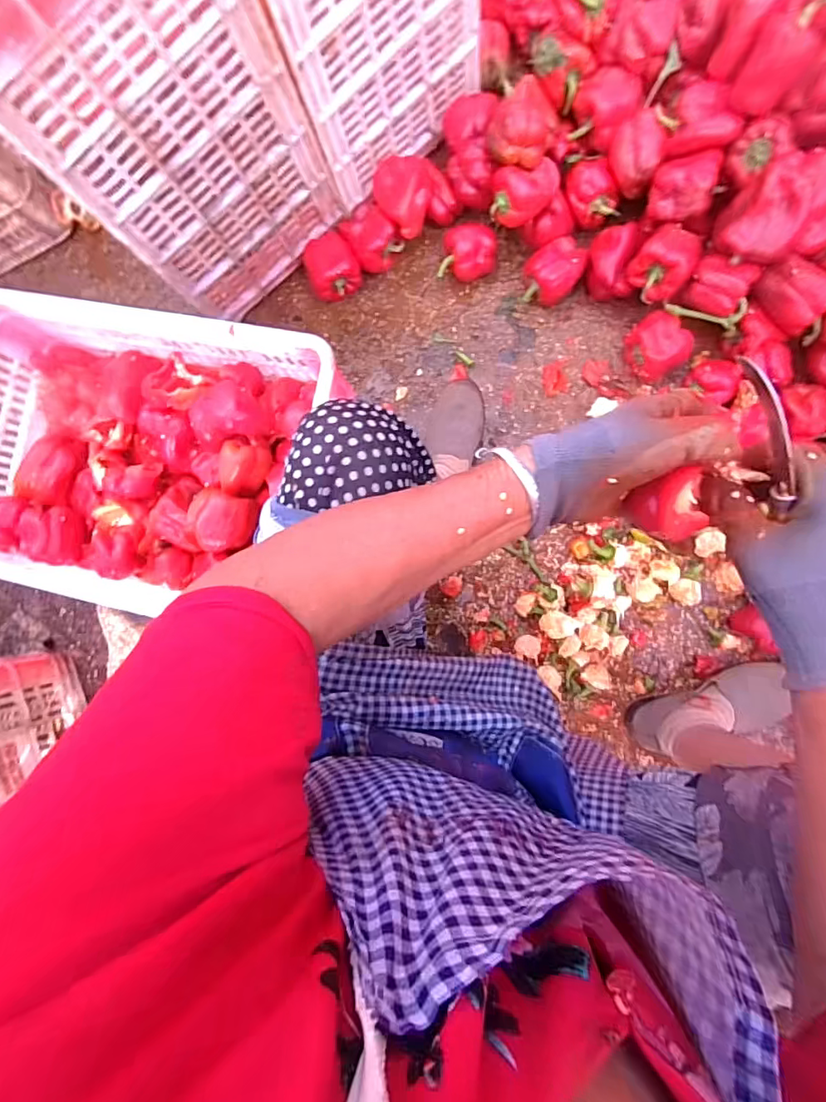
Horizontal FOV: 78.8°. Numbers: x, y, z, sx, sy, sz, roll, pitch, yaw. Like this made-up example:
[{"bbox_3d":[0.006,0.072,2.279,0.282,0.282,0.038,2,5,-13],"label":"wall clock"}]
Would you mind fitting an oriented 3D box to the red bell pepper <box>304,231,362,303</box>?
[{"bbox_3d":[-0.139,-0.476,0.850,0.083,0.099,0.079,-1,86,9],"label":"red bell pepper"}]

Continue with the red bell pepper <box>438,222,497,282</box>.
[{"bbox_3d":[0.092,-0.486,0.826,0.092,0.078,0.071,10,88,9],"label":"red bell pepper"}]

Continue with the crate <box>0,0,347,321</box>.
[{"bbox_3d":[-0.351,-0.606,0.652,0.284,0.457,0.287,-39,82,5],"label":"crate"}]

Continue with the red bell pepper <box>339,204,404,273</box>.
[{"bbox_3d":[-0.071,-0.528,0.852,0.077,0.078,0.089,-35,82,5],"label":"red bell pepper"}]

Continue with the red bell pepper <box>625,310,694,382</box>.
[{"bbox_3d":[0.365,-0.306,0.755,0.064,0.062,0.087,-45,81,4],"label":"red bell pepper"}]

